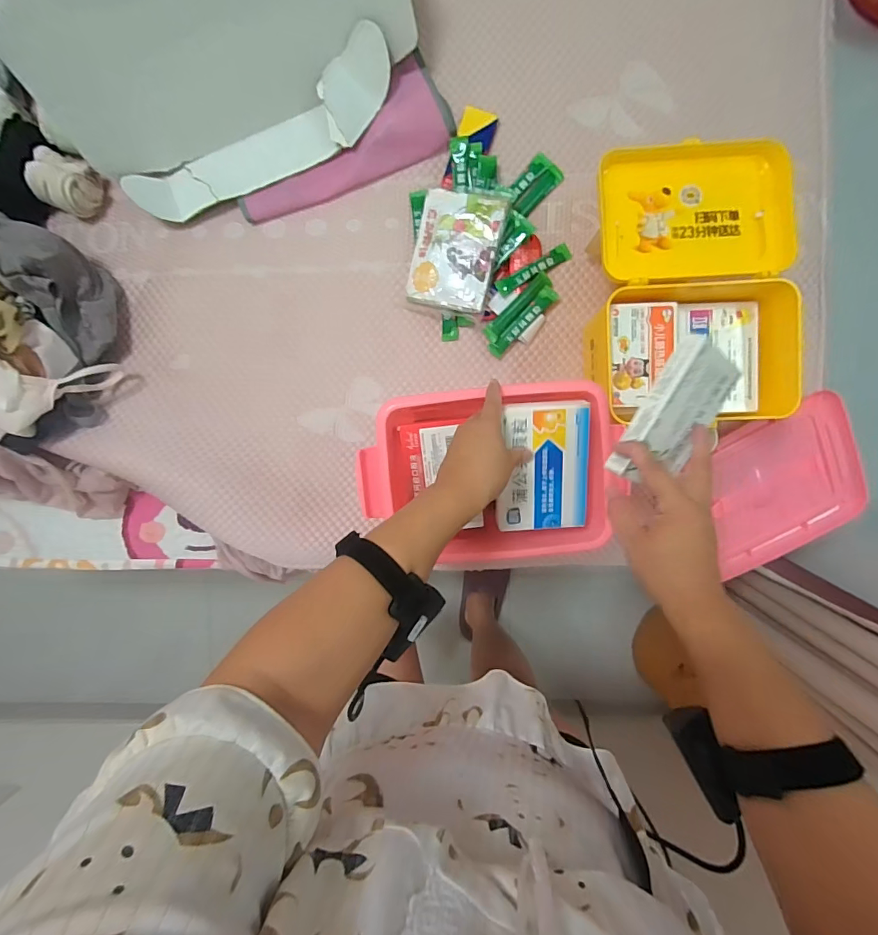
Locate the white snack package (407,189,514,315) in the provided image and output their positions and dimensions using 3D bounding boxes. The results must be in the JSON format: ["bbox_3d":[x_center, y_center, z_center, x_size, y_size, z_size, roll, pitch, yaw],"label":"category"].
[{"bbox_3d":[0.021,-0.294,0.605,0.116,0.021,0.153,15,96,13],"label":"white snack package"}]

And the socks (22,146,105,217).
[{"bbox_3d":[-0.524,-0.399,0.635,0.091,0.048,0.073,28,95,0],"label":"socks"}]

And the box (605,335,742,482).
[{"bbox_3d":[0.211,-0.043,0.403,0.078,0.017,0.127,22,105,-33],"label":"box"}]

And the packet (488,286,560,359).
[{"bbox_3d":[0.120,-0.204,0.637,0.026,0.015,0.118,42,96,-15],"label":"packet"}]

